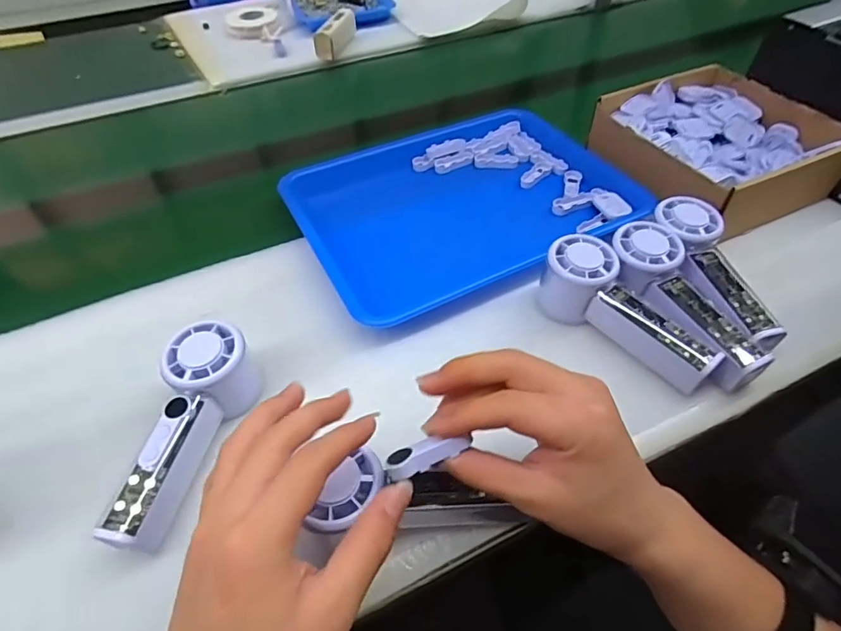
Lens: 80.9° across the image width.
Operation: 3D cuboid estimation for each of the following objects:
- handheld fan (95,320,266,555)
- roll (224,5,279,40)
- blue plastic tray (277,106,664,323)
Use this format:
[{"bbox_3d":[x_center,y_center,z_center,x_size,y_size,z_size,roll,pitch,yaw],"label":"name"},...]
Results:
[{"bbox_3d":[-0.165,0.079,0.338,0.053,0.052,0.149,11,51,11],"label":"handheld fan"},{"bbox_3d":[-0.303,-0.528,0.882,0.093,0.021,0.111,-18,52,-13],"label":"roll"},{"bbox_3d":[0.043,-0.128,0.543,0.341,0.033,0.254,-23,53,-17],"label":"blue plastic tray"}]

